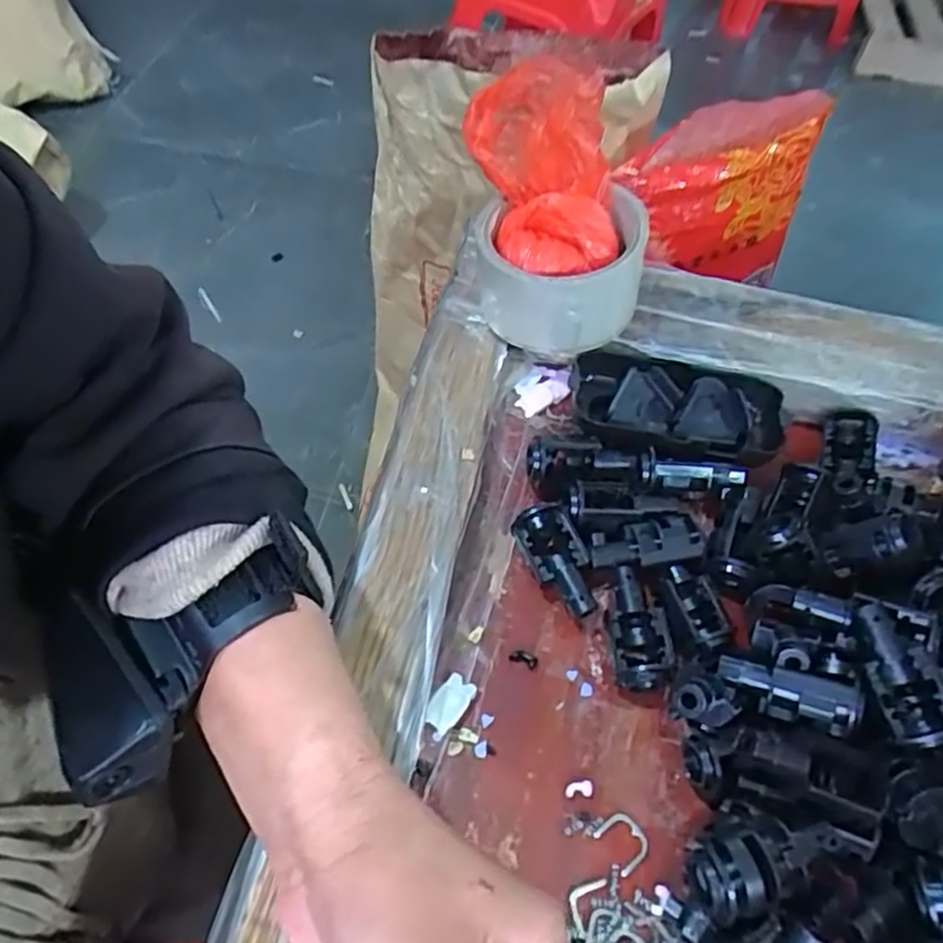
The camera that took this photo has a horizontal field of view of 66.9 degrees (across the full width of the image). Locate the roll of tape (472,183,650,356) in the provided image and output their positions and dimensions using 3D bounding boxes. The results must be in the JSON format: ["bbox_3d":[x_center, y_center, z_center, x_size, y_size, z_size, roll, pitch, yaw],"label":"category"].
[{"bbox_3d":[0.046,-0.108,0.382,0.086,0.059,0.085,40,62,20],"label":"roll of tape"}]

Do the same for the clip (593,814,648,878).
[{"bbox_3d":[0.060,0.143,0.275,0.017,0.004,0.019,-26,62,-20],"label":"clip"}]

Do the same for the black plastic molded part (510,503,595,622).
[{"bbox_3d":[0.039,0.042,0.325,0.025,0.021,0.051,-17,59,-16],"label":"black plastic molded part"}]

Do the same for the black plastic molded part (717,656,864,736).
[{"bbox_3d":[0.125,0.088,0.283,0.052,0.017,0.014,14,54,26],"label":"black plastic molded part"}]

